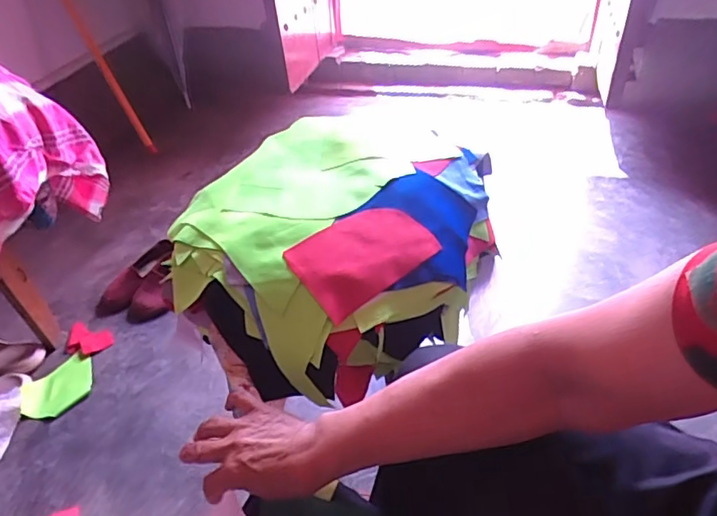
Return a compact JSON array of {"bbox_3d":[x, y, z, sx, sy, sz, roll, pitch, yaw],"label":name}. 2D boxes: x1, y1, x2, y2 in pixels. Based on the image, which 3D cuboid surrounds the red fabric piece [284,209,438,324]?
[{"bbox_3d":[0.007,-0.008,0.564,0.146,0.016,0.088,-33,74,-27],"label":"red fabric piece"}]

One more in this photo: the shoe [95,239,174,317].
[{"bbox_3d":[-0.497,0.041,1.237,0.080,0.060,0.217,13,42,20],"label":"shoe"}]

